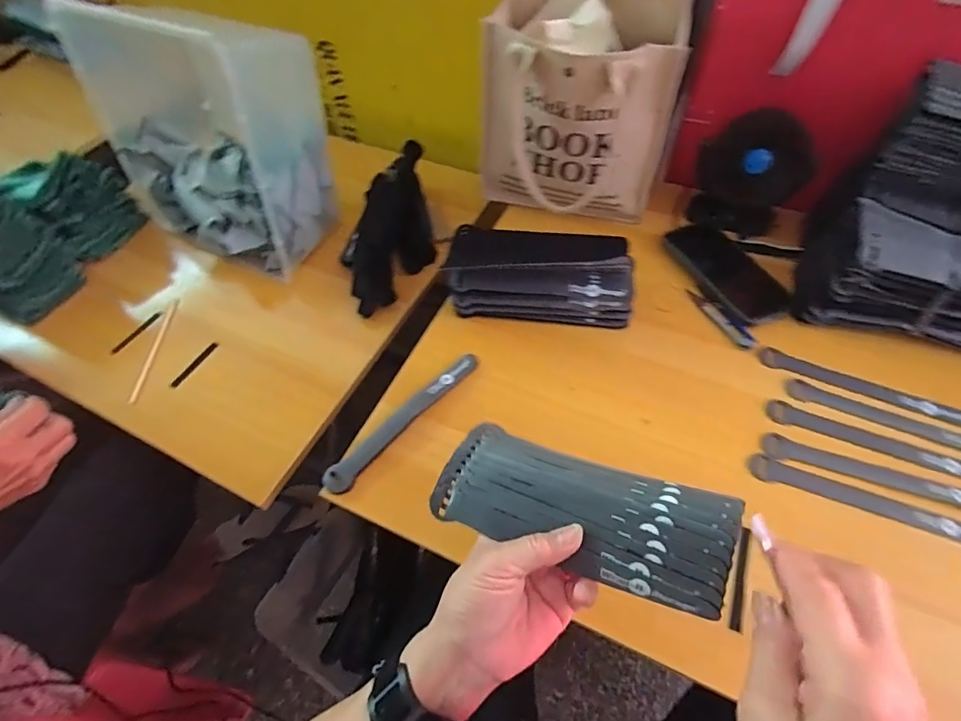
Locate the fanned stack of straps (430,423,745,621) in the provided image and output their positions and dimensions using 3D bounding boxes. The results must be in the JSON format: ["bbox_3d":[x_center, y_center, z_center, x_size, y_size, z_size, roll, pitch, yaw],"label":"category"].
[{"bbox_3d":[0.063,0.101,0.329,0.198,0.021,0.076,11,55,31],"label":"fanned stack of straps"}]

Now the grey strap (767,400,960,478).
[{"bbox_3d":[0.378,0.077,0.444,0.198,0.007,0.024,19,59,15],"label":"grey strap"}]

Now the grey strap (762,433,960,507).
[{"bbox_3d":[0.359,0.101,0.429,0.186,0.006,0.023,14,65,17],"label":"grey strap"}]

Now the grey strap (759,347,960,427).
[{"bbox_3d":[0.388,0.026,0.484,0.190,0.008,0.025,22,59,18],"label":"grey strap"}]

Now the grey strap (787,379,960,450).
[{"bbox_3d":[0.404,0.058,0.457,0.193,0.010,0.025,22,60,16],"label":"grey strap"}]

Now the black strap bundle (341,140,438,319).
[{"bbox_3d":[-0.128,-0.186,0.662,0.117,0.052,0.268,8,73,8],"label":"black strap bundle"}]

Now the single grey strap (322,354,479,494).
[{"bbox_3d":[-0.076,0.056,0.479,0.025,0.013,0.195,36,65,24],"label":"single grey strap"}]

